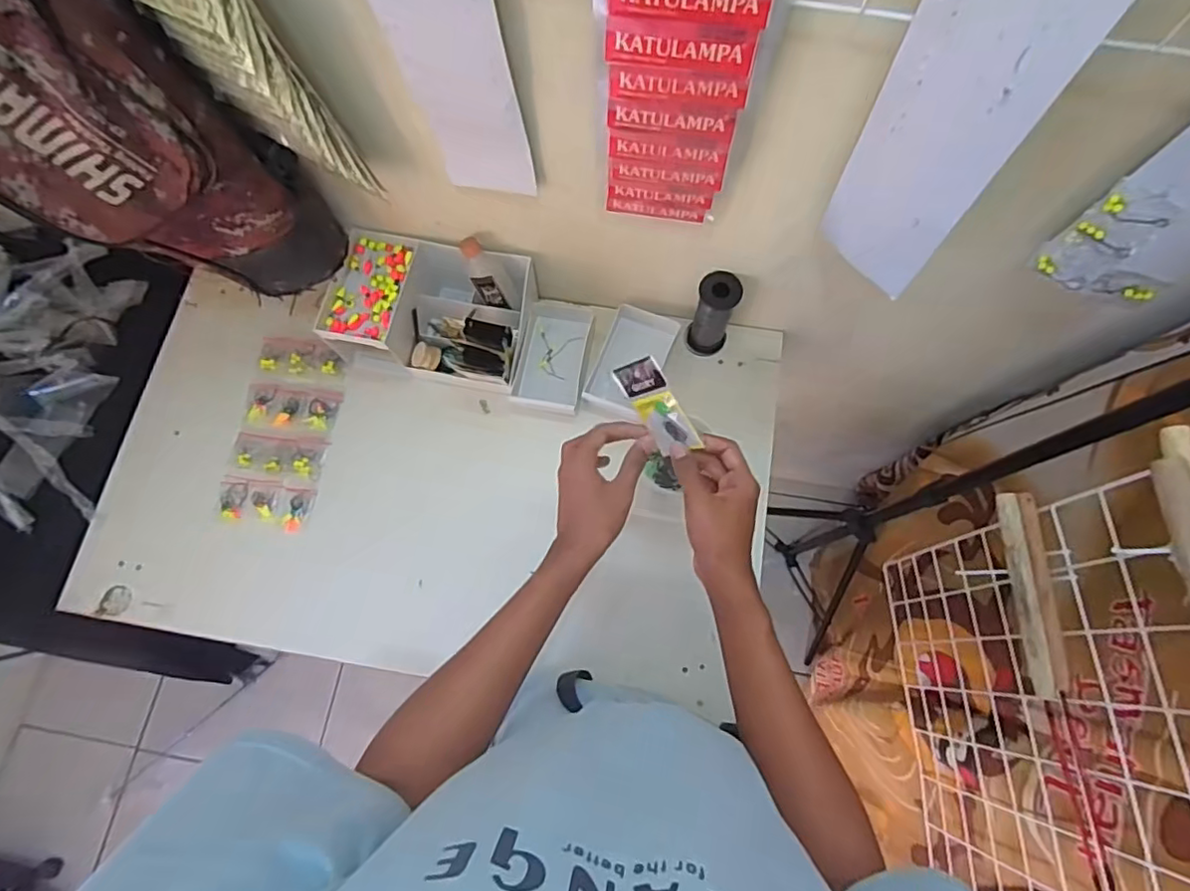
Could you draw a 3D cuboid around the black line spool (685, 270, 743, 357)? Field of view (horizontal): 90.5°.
[{"bbox_3d":[0.144,-0.159,0.720,0.048,0.118,0.048,0,73,1],"label":"black line spool"}]

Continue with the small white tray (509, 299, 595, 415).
[{"bbox_3d":[-0.053,-0.119,0.756,0.087,0.028,0.156,9,74,4],"label":"small white tray"}]

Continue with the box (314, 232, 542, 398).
[{"bbox_3d":[-0.197,-0.167,0.731,0.225,0.098,0.151,13,74,5],"label":"box"}]

